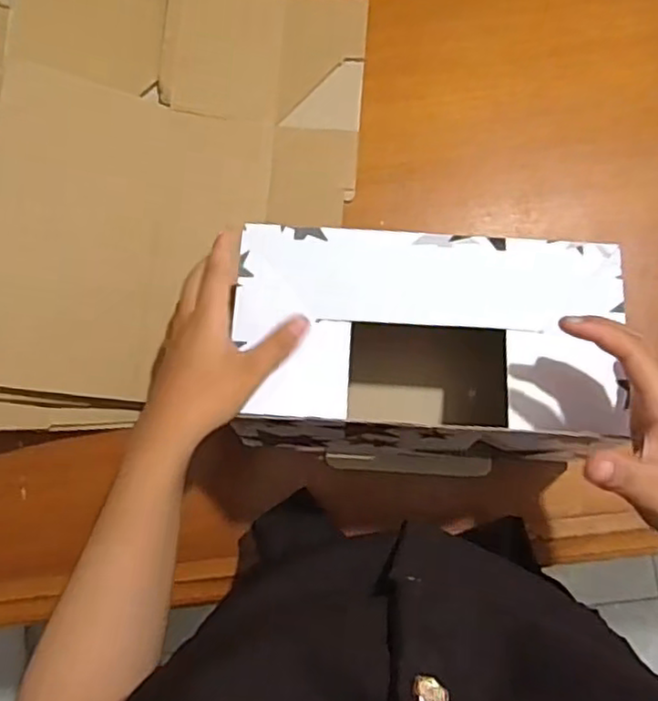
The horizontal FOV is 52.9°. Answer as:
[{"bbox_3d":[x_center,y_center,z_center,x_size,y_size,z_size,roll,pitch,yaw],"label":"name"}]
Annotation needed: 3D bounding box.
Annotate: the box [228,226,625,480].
[{"bbox_3d":[0.071,0.006,0.520,0.265,0.121,0.173,3,81,4],"label":"box"}]

